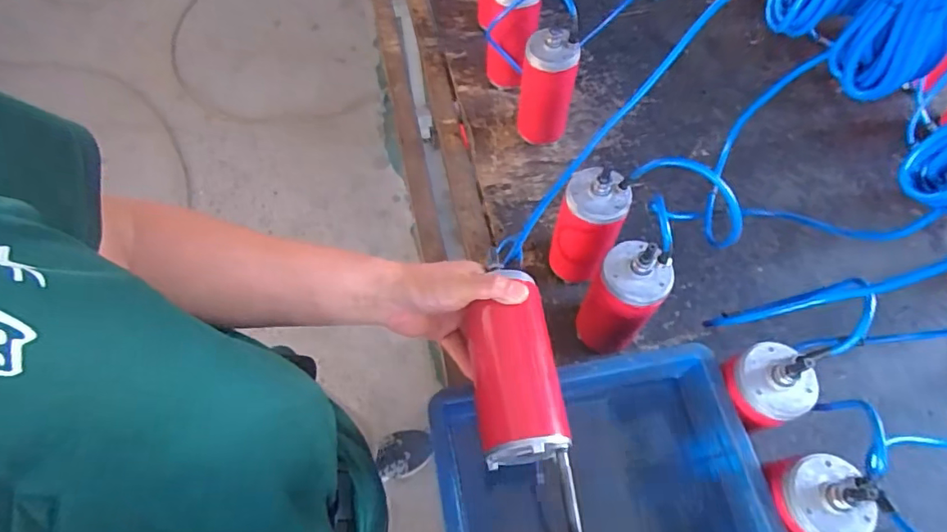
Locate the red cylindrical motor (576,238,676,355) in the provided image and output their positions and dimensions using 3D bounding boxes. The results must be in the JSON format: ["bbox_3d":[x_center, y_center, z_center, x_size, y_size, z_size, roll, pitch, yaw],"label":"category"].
[{"bbox_3d":[0.174,0.045,0.629,0.072,0.202,0.068,0,62,0],"label":"red cylindrical motor"}]

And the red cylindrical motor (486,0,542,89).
[{"bbox_3d":[0.059,-0.368,0.849,0.079,0.186,0.076,0,62,0],"label":"red cylindrical motor"}]

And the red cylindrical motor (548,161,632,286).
[{"bbox_3d":[0.142,-0.036,0.673,0.075,0.196,0.062,20,64,10],"label":"red cylindrical motor"}]

